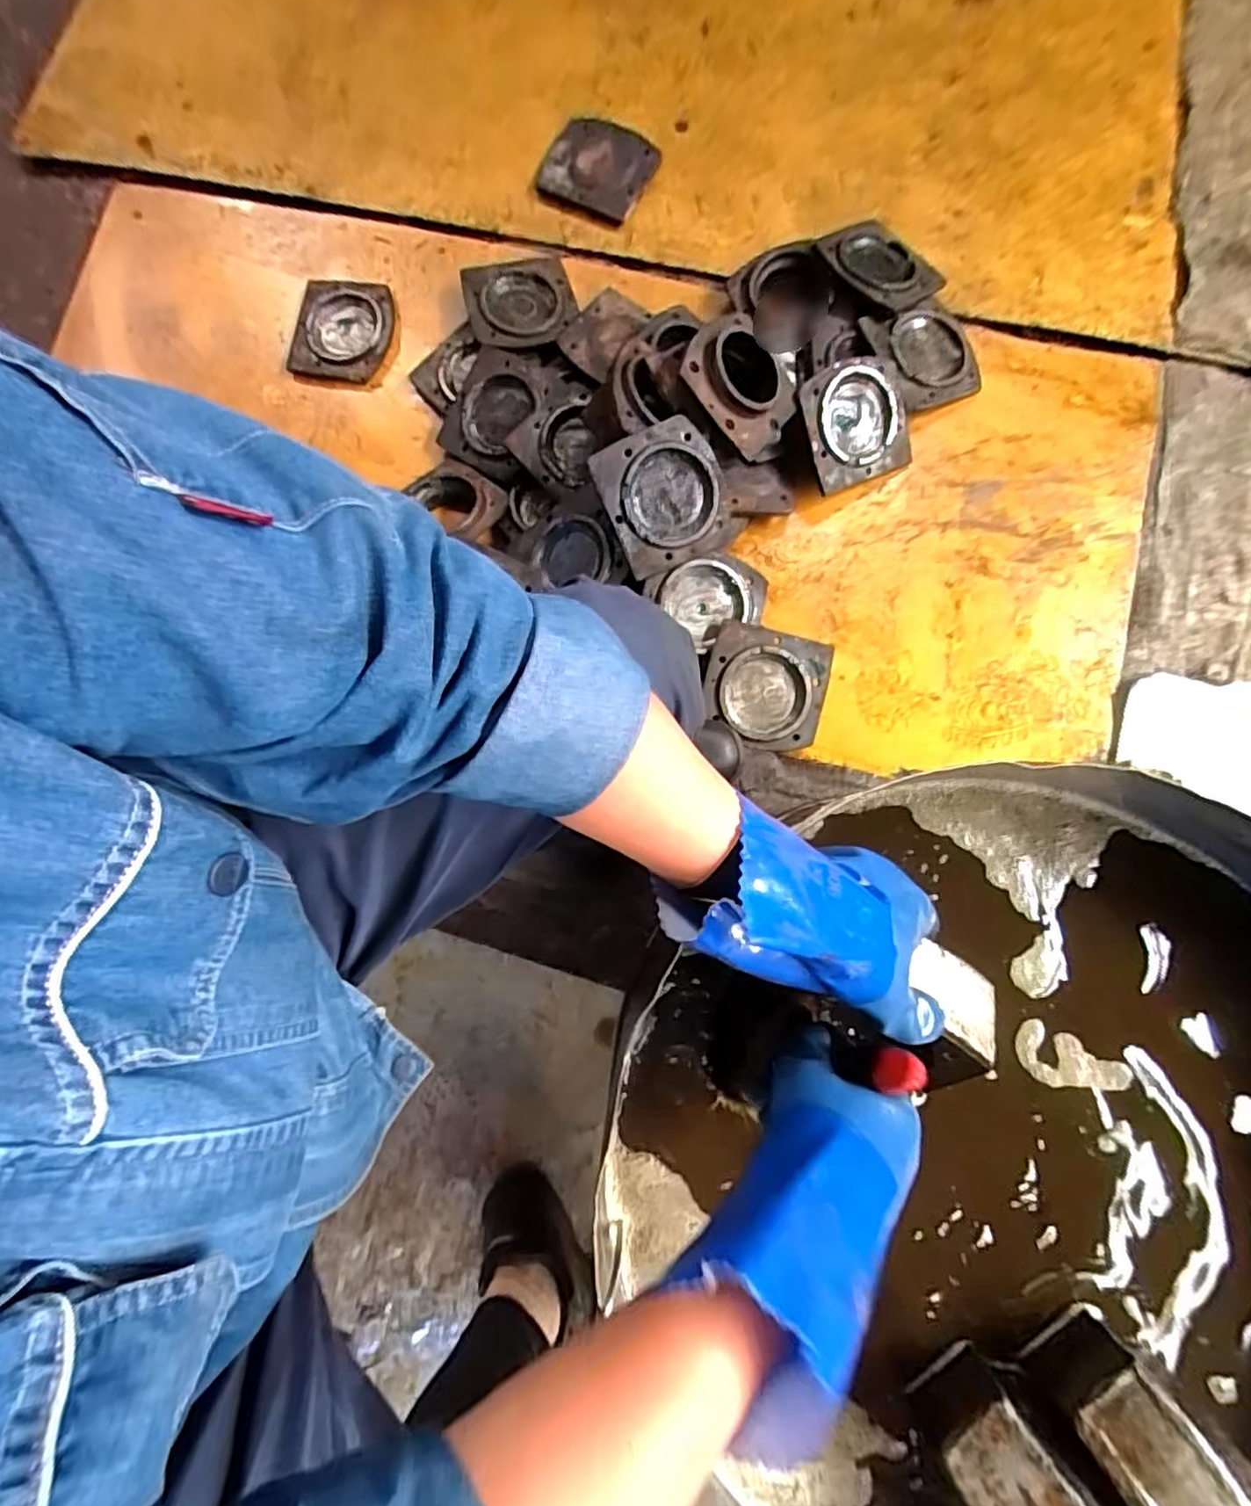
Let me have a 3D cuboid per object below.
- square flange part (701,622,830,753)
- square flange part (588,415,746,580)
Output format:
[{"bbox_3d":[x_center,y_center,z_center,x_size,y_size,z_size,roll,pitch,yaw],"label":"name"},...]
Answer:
[{"bbox_3d":[0.188,-0.086,0.877,0.160,0.019,0.154,14,94,-5],"label":"square flange part"},{"bbox_3d":[0.064,-0.342,0.875,0.185,0.032,0.176,-26,106,-7],"label":"square flange part"}]

